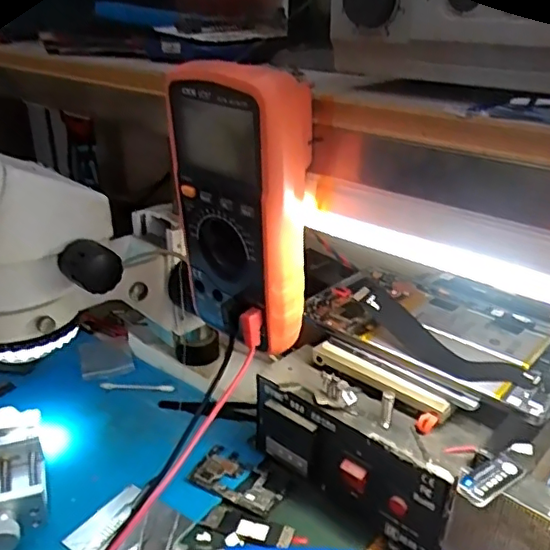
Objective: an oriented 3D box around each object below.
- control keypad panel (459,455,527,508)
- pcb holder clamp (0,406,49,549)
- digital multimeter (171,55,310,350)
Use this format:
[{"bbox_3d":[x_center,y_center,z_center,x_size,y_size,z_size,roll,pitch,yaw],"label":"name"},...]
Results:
[{"bbox_3d":[0.131,0.123,0.353,0.047,0.008,0.018,-17,30,-31],"label":"control keypad panel"},{"bbox_3d":[-0.207,0.154,0.452,0.056,0.033,0.132,-10,27,-18],"label":"pcb holder clamp"},{"bbox_3d":[-0.022,-0.040,0.372,0.049,0.170,0.088,-23,33,-39],"label":"digital multimeter"}]

